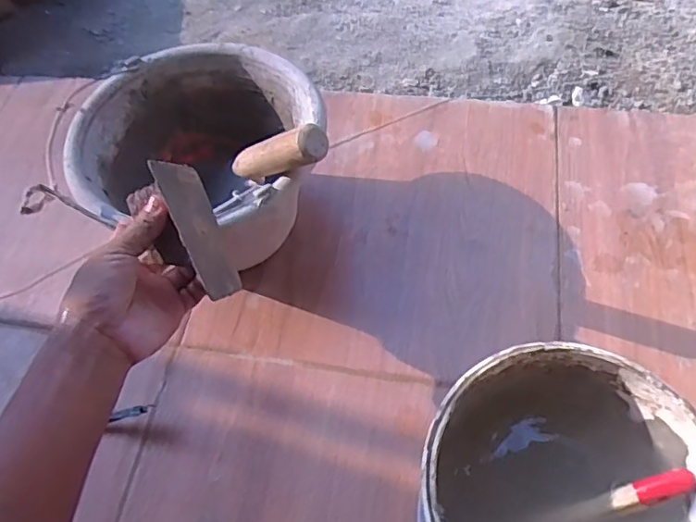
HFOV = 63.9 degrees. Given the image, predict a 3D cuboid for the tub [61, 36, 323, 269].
[{"bbox_3d":[-0.150,-0.105,0.622,0.233,0.168,0.233,-1,61,3],"label":"tub"}]

